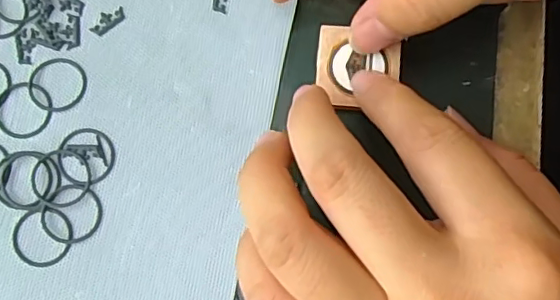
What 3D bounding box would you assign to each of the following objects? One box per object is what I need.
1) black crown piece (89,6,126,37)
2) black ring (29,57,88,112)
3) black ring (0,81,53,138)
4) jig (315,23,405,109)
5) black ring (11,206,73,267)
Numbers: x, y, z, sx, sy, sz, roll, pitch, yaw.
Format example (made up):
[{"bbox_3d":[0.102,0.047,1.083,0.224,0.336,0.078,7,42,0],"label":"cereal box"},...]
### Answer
[{"bbox_3d":[-0.064,-0.049,0.208,0.014,0.004,0.007,-40,81,-5],"label":"black crown piece"},{"bbox_3d":[-0.081,-0.024,0.203,0.021,0.004,0.020,0,81,1],"label":"black ring"},{"bbox_3d":[-0.093,-0.015,0.202,0.021,0.004,0.021,0,81,1],"label":"black ring"},{"bbox_3d":[0.028,-0.029,0.199,0.029,0.004,0.029,7,80,3],"label":"jig"},{"bbox_3d":[-0.083,0.030,0.194,0.020,0.004,0.020,0,81,1],"label":"black ring"}]

